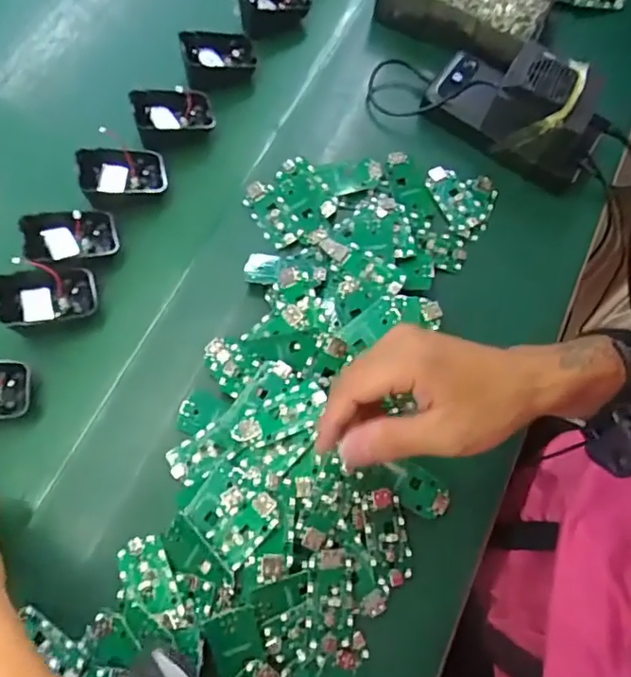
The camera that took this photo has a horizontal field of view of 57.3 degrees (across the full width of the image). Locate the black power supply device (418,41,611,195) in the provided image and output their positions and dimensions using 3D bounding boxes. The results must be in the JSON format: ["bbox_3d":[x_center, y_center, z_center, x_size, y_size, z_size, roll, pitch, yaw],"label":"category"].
[{"bbox_3d":[0.176,-0.206,0.500,0.150,0.073,0.070,33,72,10],"label":"black power supply device"}]

